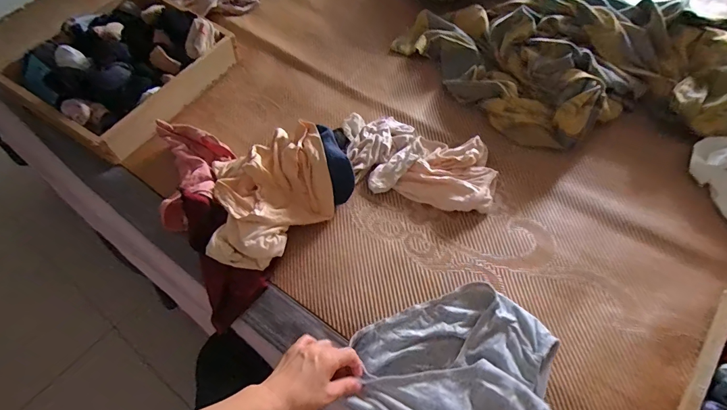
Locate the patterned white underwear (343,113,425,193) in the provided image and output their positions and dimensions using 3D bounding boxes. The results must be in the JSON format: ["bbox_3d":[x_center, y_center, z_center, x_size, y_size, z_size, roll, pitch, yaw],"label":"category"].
[{"bbox_3d":[0.040,-0.108,0.710,0.145,0.054,0.162,-11,57,-6],"label":"patterned white underwear"}]

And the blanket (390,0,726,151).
[{"bbox_3d":[0.435,-0.324,0.806,0.696,0.102,0.440,0,56,1],"label":"blanket"}]

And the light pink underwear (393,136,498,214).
[{"bbox_3d":[0.162,-0.061,0.685,0.160,0.035,0.156,24,60,16],"label":"light pink underwear"}]

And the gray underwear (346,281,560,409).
[{"bbox_3d":[0.119,0.212,0.507,0.244,0.031,0.224,21,60,16],"label":"gray underwear"}]

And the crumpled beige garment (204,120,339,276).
[{"bbox_3d":[-0.156,-0.023,0.641,0.201,0.079,0.244,-8,57,-4],"label":"crumpled beige garment"}]

